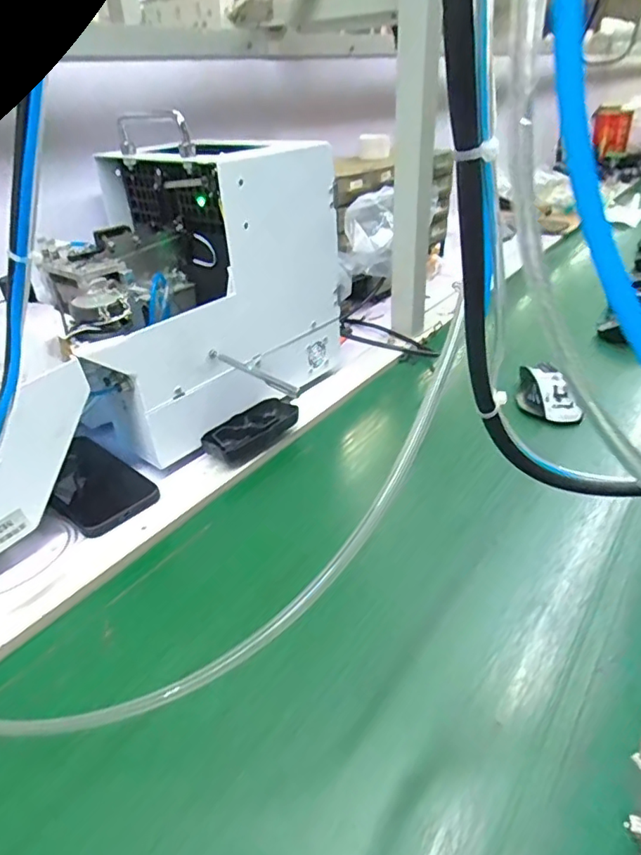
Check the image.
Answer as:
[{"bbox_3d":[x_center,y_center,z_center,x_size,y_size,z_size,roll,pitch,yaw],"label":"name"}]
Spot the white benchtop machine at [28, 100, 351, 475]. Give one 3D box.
[{"bbox_3d":[-0.159,-0.158,0.621,0.238,0.275,0.326,25,41,36],"label":"white benchtop machine"}]

